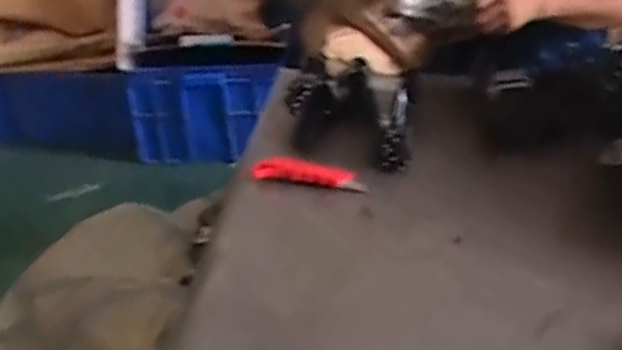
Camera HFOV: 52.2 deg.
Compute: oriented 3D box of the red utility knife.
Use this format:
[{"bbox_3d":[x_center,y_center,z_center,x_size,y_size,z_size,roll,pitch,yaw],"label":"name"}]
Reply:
[{"bbox_3d":[-0.003,-0.002,0.859,0.149,0.037,0.022,5,33,11],"label":"red utility knife"}]

